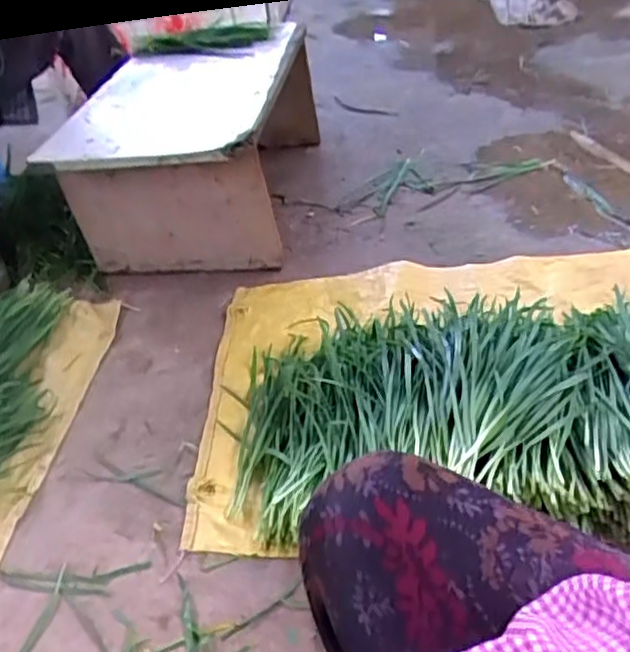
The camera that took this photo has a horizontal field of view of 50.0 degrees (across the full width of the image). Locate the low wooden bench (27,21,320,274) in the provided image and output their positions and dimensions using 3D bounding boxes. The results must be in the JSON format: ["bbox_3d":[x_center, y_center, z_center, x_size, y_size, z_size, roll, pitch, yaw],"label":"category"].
[{"bbox_3d":[-0.236,-0.336,1.348,0.388,0.310,0.550,0,39,12],"label":"low wooden bench"}]

